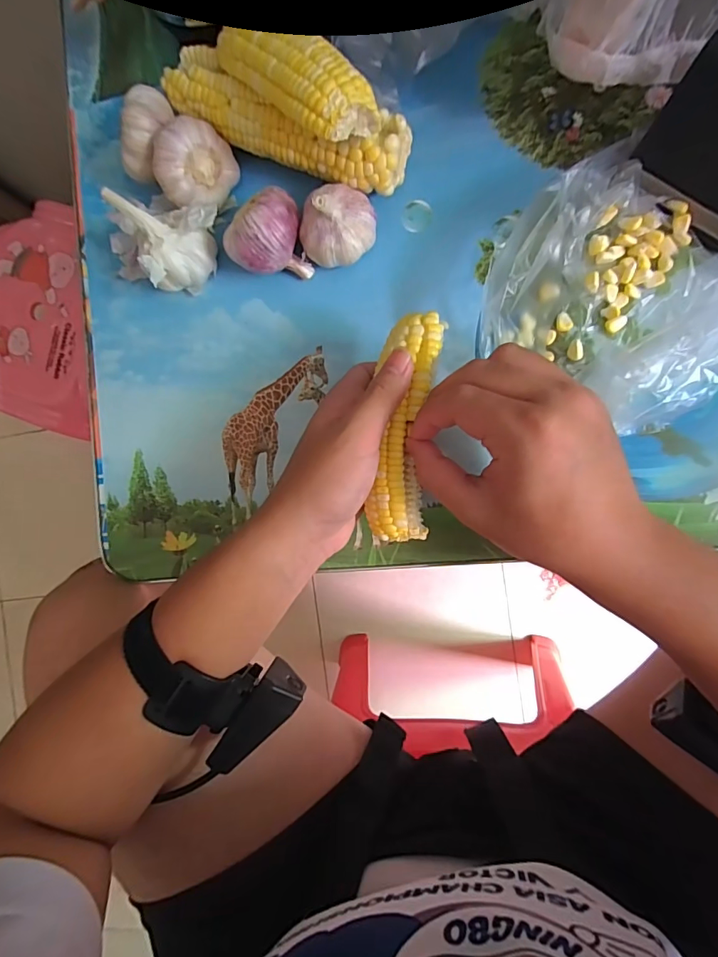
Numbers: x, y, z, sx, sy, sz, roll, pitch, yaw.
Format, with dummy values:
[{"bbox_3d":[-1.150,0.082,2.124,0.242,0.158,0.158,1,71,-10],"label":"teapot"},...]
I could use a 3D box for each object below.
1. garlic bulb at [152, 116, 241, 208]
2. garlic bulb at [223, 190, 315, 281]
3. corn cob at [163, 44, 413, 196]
[{"bbox_3d":[-0.114,-0.216,0.314,0.053,0.040,0.045,-32,86,8],"label":"garlic bulb"},{"bbox_3d":[-0.061,-0.160,0.311,0.055,0.052,0.047,-32,86,8],"label":"garlic bulb"},{"bbox_3d":[-0.051,-0.240,0.311,0.174,0.049,0.043,27,95,8],"label":"corn cob"}]

